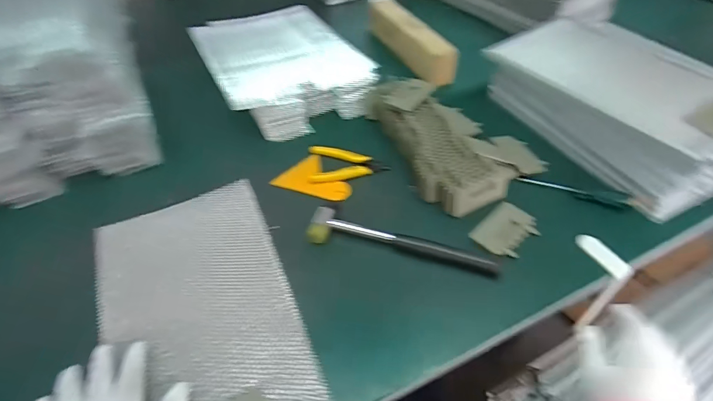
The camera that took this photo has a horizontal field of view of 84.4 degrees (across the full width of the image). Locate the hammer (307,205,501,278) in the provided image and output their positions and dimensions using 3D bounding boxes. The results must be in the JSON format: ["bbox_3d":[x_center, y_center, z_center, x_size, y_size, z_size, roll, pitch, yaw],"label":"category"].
[{"bbox_3d":[0.059,0.048,0.497,0.236,0.021,0.051,9,48,10],"label":"hammer"}]

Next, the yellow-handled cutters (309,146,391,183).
[{"bbox_3d":[-0.013,-0.060,0.604,0.117,0.009,0.090,-3,47,-2],"label":"yellow-handled cutters"}]

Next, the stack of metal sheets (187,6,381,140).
[{"bbox_3d":[-0.146,-0.256,0.750,0.250,0.070,0.353,-22,51,-18],"label":"stack of metal sheets"}]

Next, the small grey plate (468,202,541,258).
[{"bbox_3d":[0.192,0.040,0.505,0.083,0.012,0.058,-34,55,-27],"label":"small grey plate"}]

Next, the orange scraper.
[{"bbox_3d":[-0.056,-0.031,0.575,0.103,0.004,0.089,26,53,23],"label":"orange scraper"}]

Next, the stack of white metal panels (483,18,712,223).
[{"bbox_3d":[0.413,-0.157,0.617,0.238,0.098,0.356,-21,50,-17],"label":"stack of white metal panels"}]

